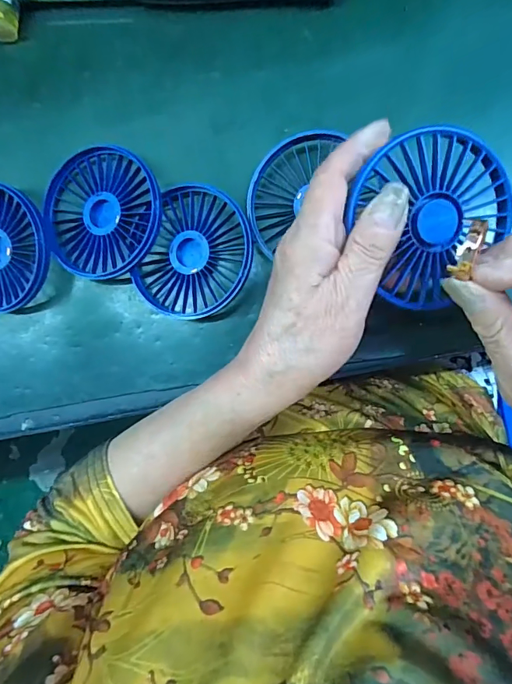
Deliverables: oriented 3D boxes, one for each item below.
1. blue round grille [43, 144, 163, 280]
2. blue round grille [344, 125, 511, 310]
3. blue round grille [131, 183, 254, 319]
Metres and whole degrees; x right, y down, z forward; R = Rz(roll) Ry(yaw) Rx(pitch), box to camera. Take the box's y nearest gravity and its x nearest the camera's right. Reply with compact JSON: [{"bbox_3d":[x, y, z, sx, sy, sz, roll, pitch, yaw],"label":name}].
[{"bbox_3d":[-0.105,-0.090,0.300,0.084,0.023,0.087,0,93,7],"label":"blue round grille"},{"bbox_3d":[0.085,-0.063,0.221,0.076,0.013,0.082,-2,100,-9],"label":"blue round grille"},{"bbox_3d":[-0.040,-0.058,0.297,0.073,0.019,0.085,26,95,5],"label":"blue round grille"}]

